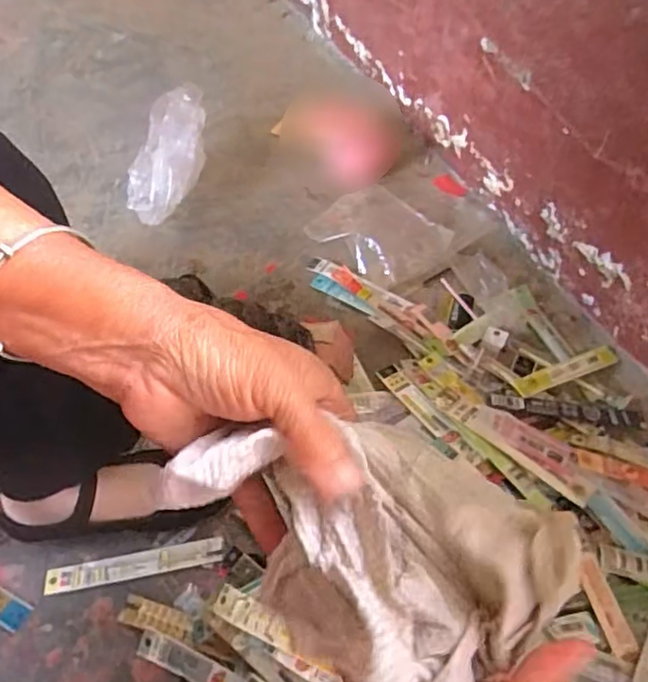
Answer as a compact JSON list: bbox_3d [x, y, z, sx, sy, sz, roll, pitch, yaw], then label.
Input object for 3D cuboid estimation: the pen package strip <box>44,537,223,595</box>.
[{"bbox_3d":[-0.190,0.227,0.618,0.176,0.008,0.024,-10,51,-3],"label":"pen package strip"}]

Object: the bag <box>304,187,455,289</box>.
[{"bbox_3d":[0.075,-0.156,0.880,0.141,0.030,0.200,-34,49,-23],"label":"bag"}]

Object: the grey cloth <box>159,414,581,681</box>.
[{"bbox_3d":[0.013,0.076,0.240,0.140,0.051,0.099,29,59,25],"label":"grey cloth"}]

